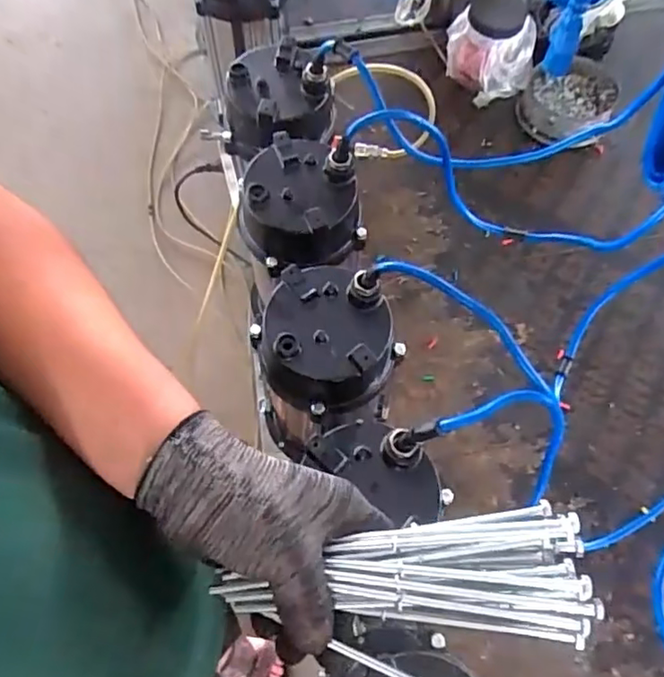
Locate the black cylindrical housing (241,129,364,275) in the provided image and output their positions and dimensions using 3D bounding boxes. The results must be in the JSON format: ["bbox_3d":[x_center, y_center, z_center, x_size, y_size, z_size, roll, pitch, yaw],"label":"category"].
[{"bbox_3d":[-0.033,-0.133,0.577,0.115,0.076,0.116,0,65,1],"label":"black cylindrical housing"}]

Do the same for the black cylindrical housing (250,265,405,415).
[{"bbox_3d":[-0.009,0.001,0.513,0.117,0.077,0.109,0,65,1],"label":"black cylindrical housing"}]

